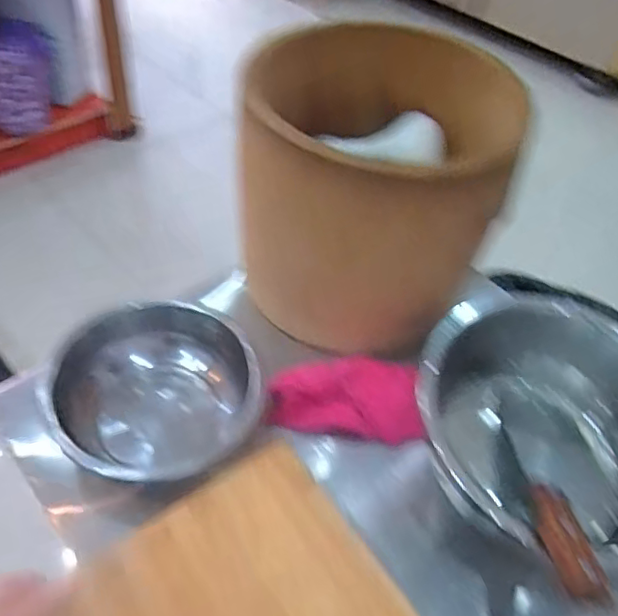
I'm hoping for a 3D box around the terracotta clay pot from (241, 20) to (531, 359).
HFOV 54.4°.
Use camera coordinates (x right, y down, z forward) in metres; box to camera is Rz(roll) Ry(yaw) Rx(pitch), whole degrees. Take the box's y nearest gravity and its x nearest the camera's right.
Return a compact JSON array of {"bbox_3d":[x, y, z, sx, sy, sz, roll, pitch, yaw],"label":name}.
[{"bbox_3d":[0.058,-0.138,0.661,0.238,0.222,0.254,3,49,-4],"label":"terracotta clay pot"}]

